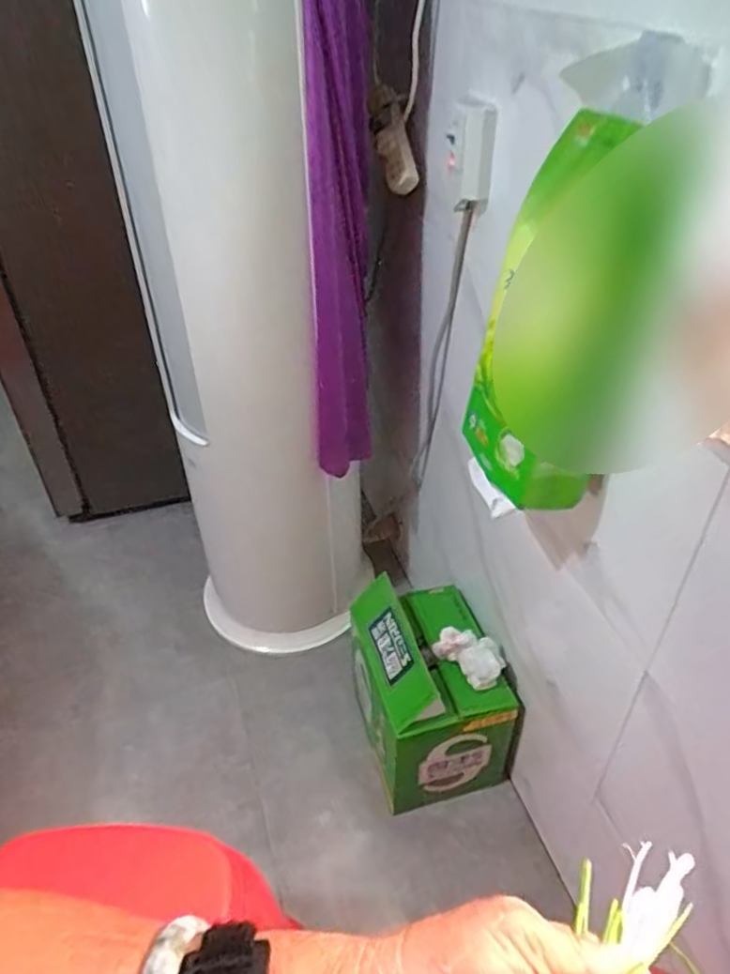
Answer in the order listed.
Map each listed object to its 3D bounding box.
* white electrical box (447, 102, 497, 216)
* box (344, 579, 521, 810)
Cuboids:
[{"bbox_3d":[0.135,-0.418,0.865,0.058,0.129,0.032,7,41,9],"label":"white electrical box"},{"bbox_3d":[0.105,0.344,1.193,0.218,0.261,0.291,-14,42,-15],"label":"box"}]

